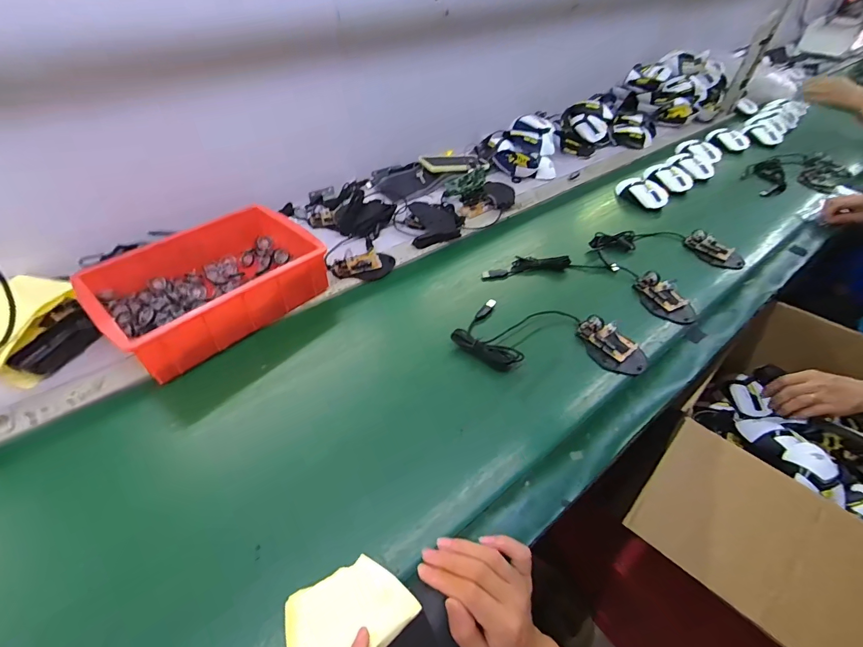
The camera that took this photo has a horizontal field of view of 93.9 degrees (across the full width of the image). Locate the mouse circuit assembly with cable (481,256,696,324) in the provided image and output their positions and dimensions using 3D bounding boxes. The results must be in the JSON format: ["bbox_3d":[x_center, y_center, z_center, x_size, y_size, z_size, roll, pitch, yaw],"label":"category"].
[{"bbox_3d":[0.263,-0.080,0.682,0.329,0.034,0.106,16,47,11],"label":"mouse circuit assembly with cable"}]

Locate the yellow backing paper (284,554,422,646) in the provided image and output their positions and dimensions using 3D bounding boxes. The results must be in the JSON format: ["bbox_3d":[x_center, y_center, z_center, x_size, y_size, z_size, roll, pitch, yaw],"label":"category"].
[{"bbox_3d":[-0.072,0.242,0.340,0.099,0.012,0.078,-16,31,-39],"label":"yellow backing paper"}]

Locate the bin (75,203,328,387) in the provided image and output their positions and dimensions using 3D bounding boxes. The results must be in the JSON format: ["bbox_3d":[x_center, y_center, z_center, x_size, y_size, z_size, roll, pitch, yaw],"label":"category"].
[{"bbox_3d":[-0.330,-0.064,0.612,0.209,0.080,0.295,37,54,28],"label":"bin"}]

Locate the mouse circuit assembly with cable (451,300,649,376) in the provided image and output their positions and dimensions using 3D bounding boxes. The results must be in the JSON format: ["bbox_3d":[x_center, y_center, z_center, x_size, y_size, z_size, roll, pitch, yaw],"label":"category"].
[{"bbox_3d":[0.171,0.020,0.583,0.263,0.029,0.118,11,46,6],"label":"mouse circuit assembly with cable"}]

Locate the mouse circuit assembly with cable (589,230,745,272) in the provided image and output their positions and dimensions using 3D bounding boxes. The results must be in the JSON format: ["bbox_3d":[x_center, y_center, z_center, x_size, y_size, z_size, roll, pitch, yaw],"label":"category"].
[{"bbox_3d":[0.428,-0.137,0.743,0.262,0.042,0.102,1,46,-3],"label":"mouse circuit assembly with cable"}]

